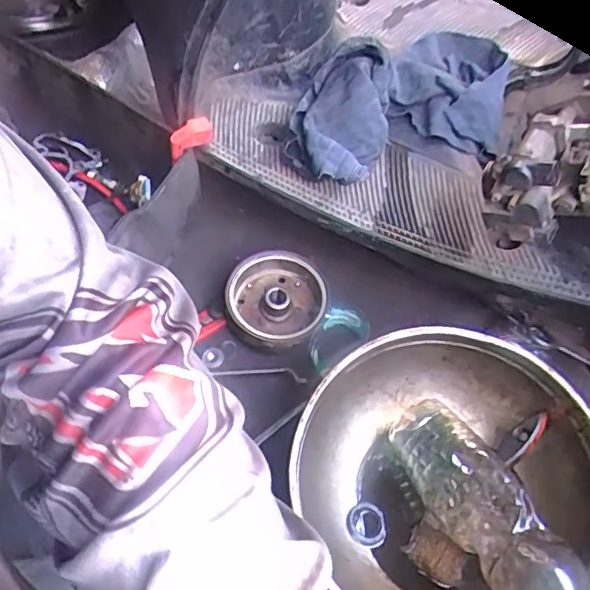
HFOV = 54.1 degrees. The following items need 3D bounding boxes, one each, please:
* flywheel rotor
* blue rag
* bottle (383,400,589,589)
[{"bbox_3d":[-0.021,0.009,0.622,0.105,0.041,0.107,-2,57,3],"label":"flywheel rotor"},{"bbox_3d":[0.110,-0.201,0.604,0.258,0.088,0.147,-25,59,-12],"label":"blue rag"},{"bbox_3d":[0.154,0.179,0.459,0.061,0.067,0.224,-23,36,-11],"label":"bottle"}]

